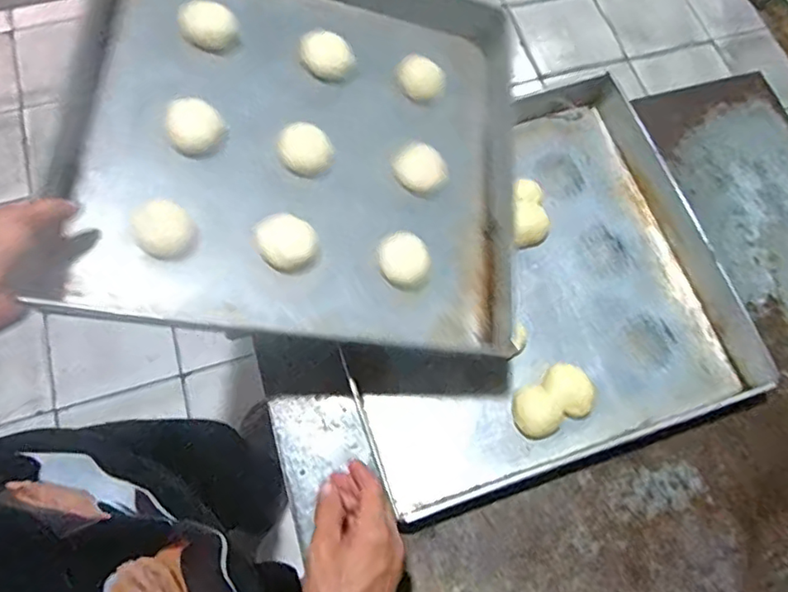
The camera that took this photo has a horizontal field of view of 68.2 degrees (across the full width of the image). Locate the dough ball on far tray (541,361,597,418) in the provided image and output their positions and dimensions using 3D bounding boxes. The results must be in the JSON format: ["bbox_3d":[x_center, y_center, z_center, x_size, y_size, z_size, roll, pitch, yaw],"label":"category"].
[{"bbox_3d":[0.207,0.113,0.688,0.048,0.030,0.065,-35,75,-14],"label":"dough ball on far tray"}]

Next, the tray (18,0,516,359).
[{"bbox_3d":[-0.091,-0.180,0.650,0.467,0.057,0.470,7,73,-16],"label":"tray"}]

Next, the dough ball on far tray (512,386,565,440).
[{"bbox_3d":[0.165,0.137,0.681,0.050,0.027,0.059,-33,75,-13],"label":"dough ball on far tray"}]

